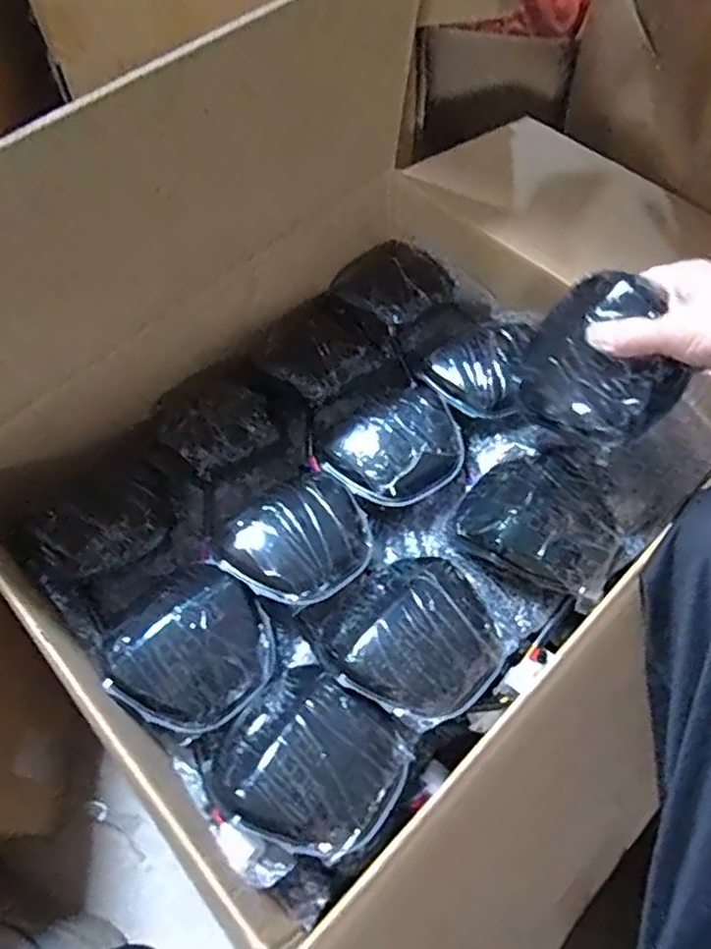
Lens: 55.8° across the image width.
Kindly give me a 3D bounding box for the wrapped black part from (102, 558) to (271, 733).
[{"bbox_3d":[-0.122,0.128,0.502,0.109,0.034,0.115,35,67,21],"label":"wrapped black part"}]

